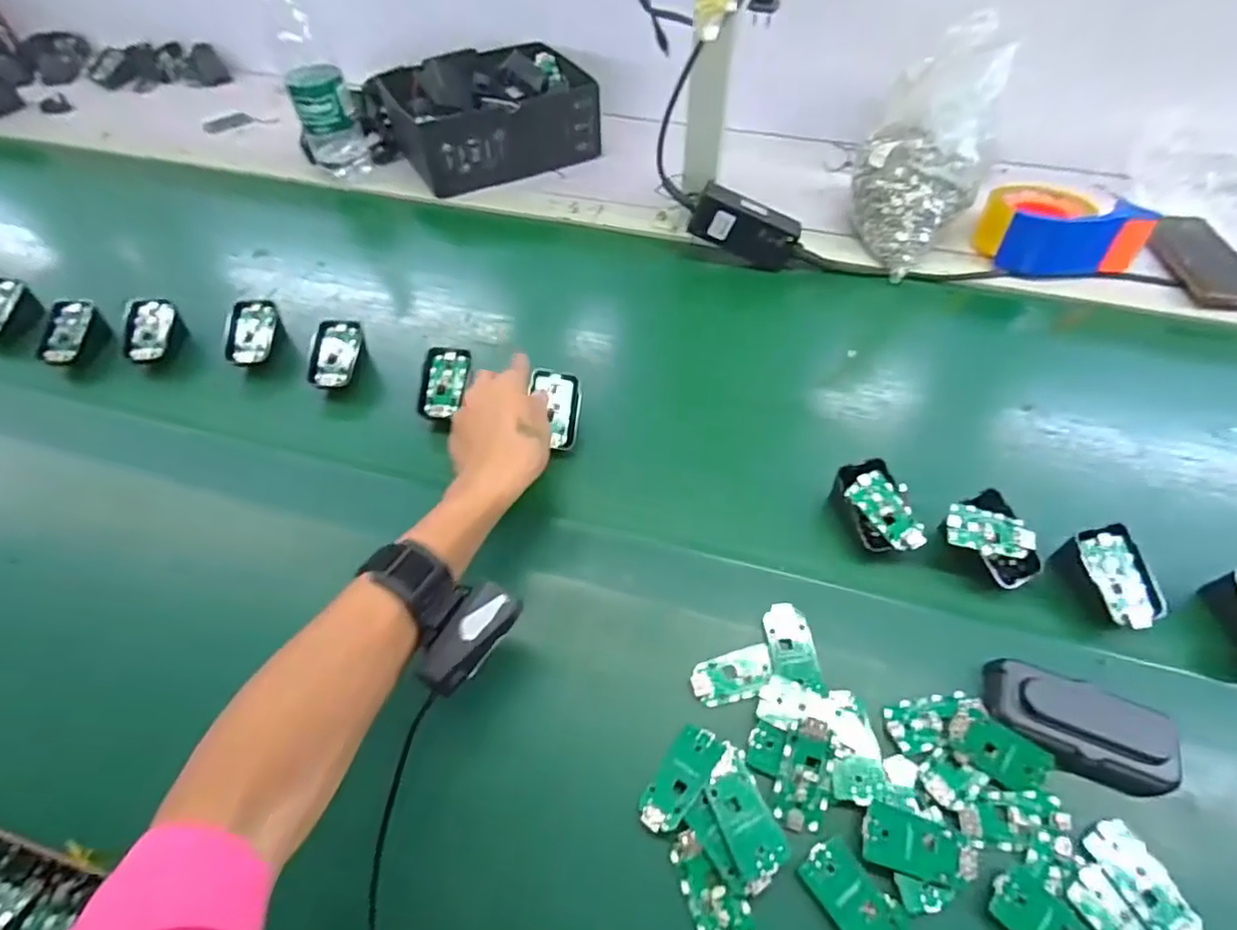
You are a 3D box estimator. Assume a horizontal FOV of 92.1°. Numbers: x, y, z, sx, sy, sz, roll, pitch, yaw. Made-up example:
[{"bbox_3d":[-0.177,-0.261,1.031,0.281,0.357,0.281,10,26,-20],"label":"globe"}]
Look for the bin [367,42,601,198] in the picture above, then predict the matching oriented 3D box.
[{"bbox_3d":[-0.162,-0.468,0.793,0.254,0.090,0.180,-24,57,-15],"label":"bin"}]

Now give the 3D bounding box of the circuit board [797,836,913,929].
[{"bbox_3d":[0.134,0.244,0.332,0.033,0.008,0.062,-30,59,-19],"label":"circuit board"}]

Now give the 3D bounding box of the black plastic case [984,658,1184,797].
[{"bbox_3d":[0.292,0.164,0.378,0.105,0.029,0.051,22,58,16],"label":"black plastic case"}]

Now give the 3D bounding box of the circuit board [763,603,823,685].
[{"bbox_3d":[0.119,0.122,0.411,0.030,0.007,0.053,-4,54,-2],"label":"circuit board"}]

